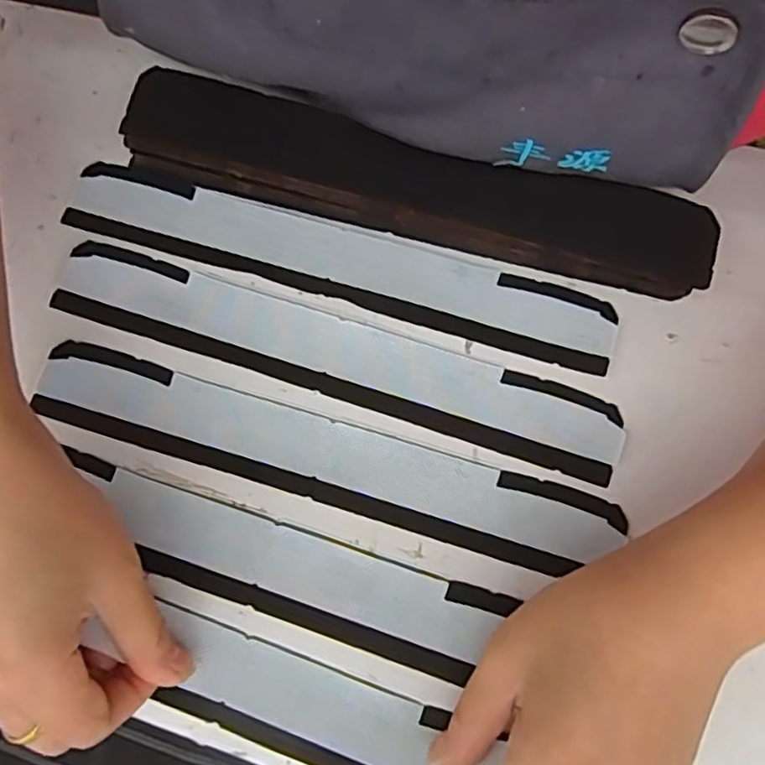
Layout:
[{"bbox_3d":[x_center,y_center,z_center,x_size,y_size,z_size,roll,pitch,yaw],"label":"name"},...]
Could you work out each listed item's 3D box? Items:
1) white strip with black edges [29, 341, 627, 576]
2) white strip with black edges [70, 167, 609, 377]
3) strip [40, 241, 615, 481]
[{"bbox_3d":[-0.028,0.033,0.291,0.252,0.010,0.036,16,75,6],"label":"white strip with black edges"},{"bbox_3d":[-0.022,-0.057,0.310,0.256,0.004,0.040,16,75,6],"label":"white strip with black edges"},{"bbox_3d":[-0.024,-0.012,0.300,0.257,0.007,0.039,18,75,6],"label":"strip"}]

